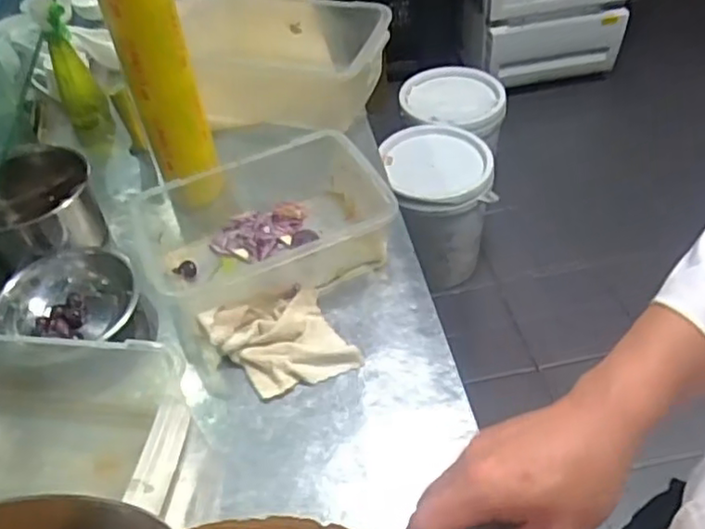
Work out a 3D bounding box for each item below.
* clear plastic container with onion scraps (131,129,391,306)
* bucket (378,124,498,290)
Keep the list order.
[{"bbox_3d":[-0.123,-0.057,0.877,0.326,0.099,0.217,-14,47,-7],"label":"clear plastic container with onion scraps"},{"bbox_3d":[0.236,-0.164,1.824,0.279,0.372,0.296,-3,46,3],"label":"bucket"}]

